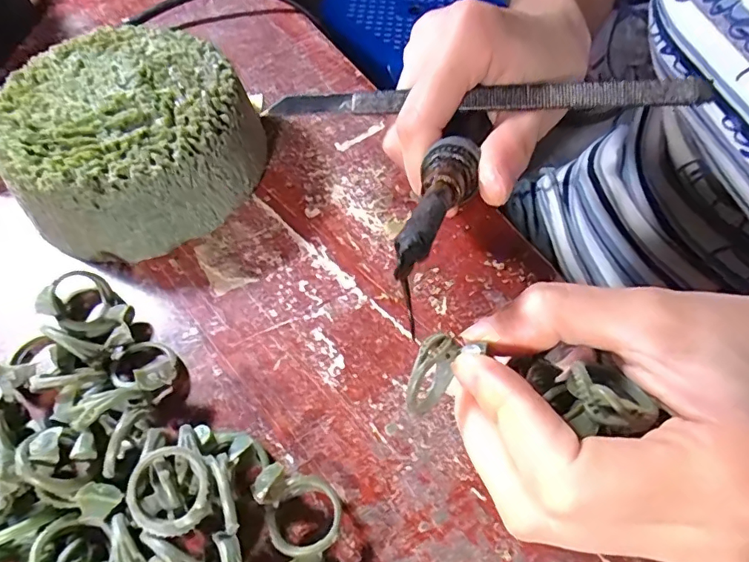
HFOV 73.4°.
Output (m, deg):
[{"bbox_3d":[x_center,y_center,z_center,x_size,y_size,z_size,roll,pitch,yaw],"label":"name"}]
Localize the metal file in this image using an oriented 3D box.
[{"bbox_3d":[0.036,-0.070,0.193,0.163,0.007,0.008,2,58,13],"label":"metal file"}]

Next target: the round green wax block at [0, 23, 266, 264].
[{"bbox_3d":[-0.105,-0.063,0.223,0.097,0.047,0.094,0,58,1],"label":"round green wax block"}]

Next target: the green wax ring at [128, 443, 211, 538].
[{"bbox_3d":[-0.059,0.061,0.146,0.022,0.007,0.024,0,58,1],"label":"green wax ring"}]

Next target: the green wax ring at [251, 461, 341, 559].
[{"bbox_3d":[-0.024,0.072,0.161,0.022,0.010,0.030,-26,62,-14],"label":"green wax ring"}]

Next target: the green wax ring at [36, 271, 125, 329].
[{"bbox_3d":[-0.114,0.008,0.194,0.020,0.020,0.023,37,66,21],"label":"green wax ring"}]

